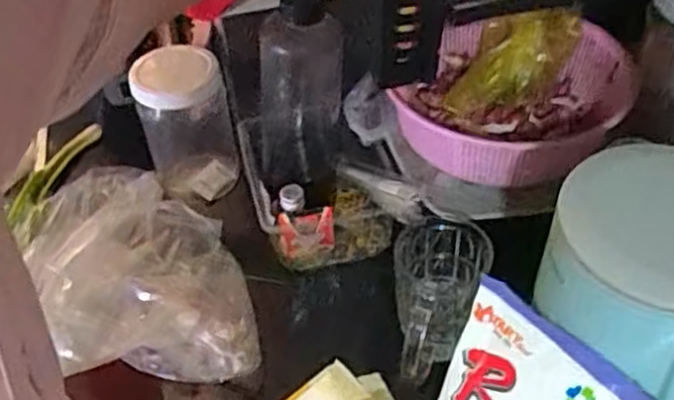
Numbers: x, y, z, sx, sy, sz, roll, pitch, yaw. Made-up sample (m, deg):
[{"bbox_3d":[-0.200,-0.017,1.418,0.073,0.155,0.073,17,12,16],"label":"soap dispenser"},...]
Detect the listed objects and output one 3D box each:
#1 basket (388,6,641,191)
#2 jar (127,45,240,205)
[{"bbox_3d":[0.159,-0.094,0.683,0.198,0.086,0.177,14,46,17],"label":"basket"},{"bbox_3d":[-0.161,-0.079,0.799,0.090,0.143,0.083,-2,43,2],"label":"jar"}]

